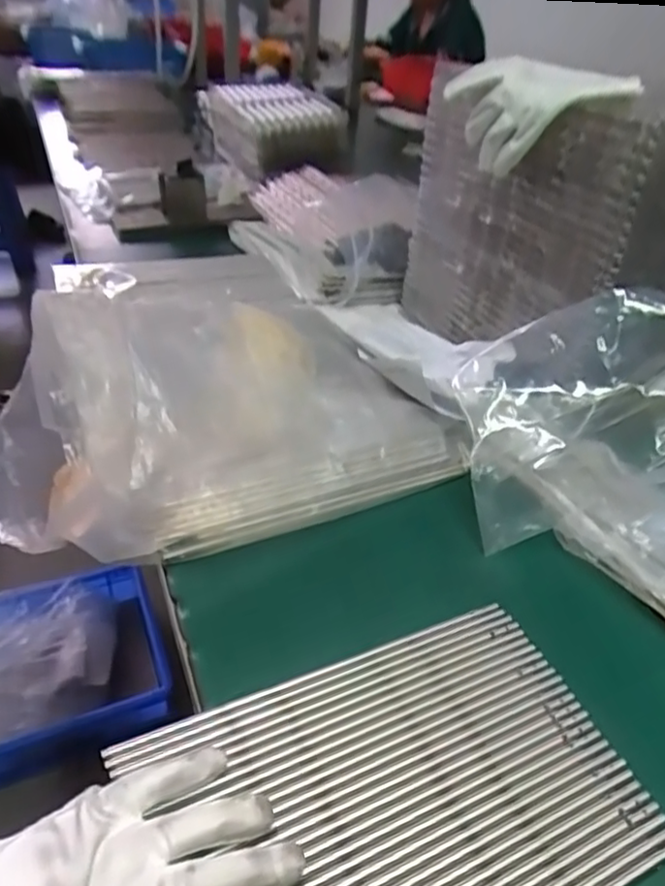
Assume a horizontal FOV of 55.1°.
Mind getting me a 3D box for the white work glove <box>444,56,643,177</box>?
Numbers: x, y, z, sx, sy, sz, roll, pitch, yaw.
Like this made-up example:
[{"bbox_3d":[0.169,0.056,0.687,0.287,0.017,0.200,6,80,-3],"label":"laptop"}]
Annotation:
[{"bbox_3d":[0.170,-0.273,0.536,0.063,0.081,0.169,-20,45,-24],"label":"white work glove"}]

